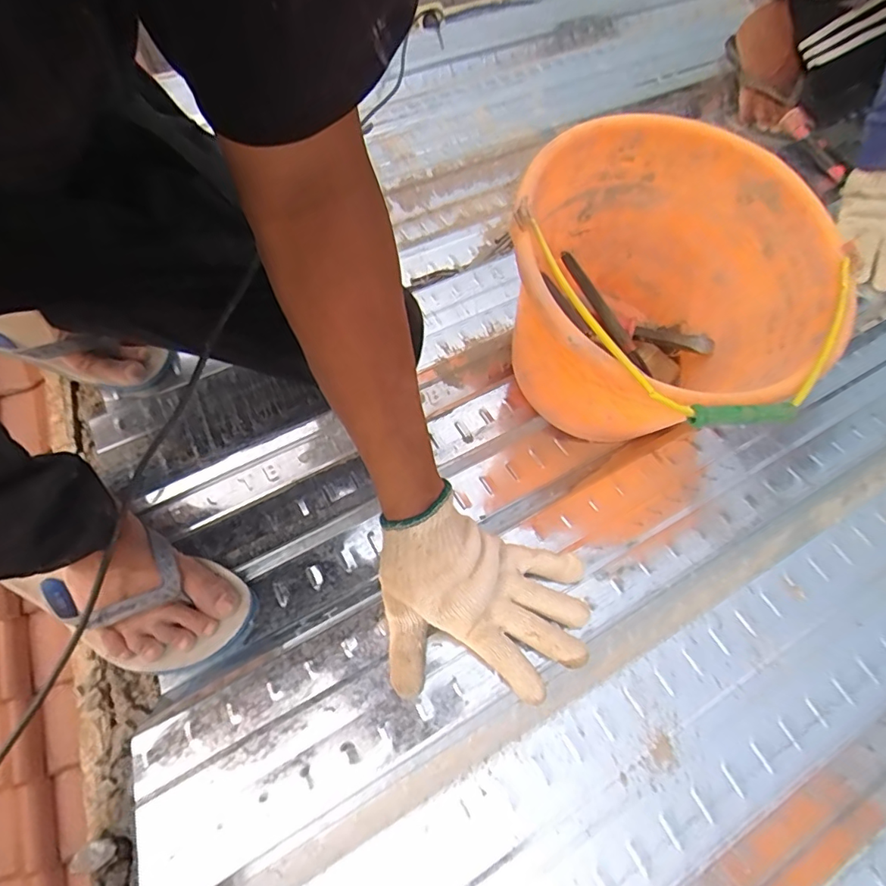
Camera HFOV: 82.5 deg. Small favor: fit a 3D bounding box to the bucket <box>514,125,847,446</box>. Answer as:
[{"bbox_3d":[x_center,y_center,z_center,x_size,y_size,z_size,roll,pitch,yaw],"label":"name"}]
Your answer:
[{"bbox_3d":[0.202,-0.128,0.502,0.290,0.211,0.286,1,63,-2],"label":"bucket"}]

